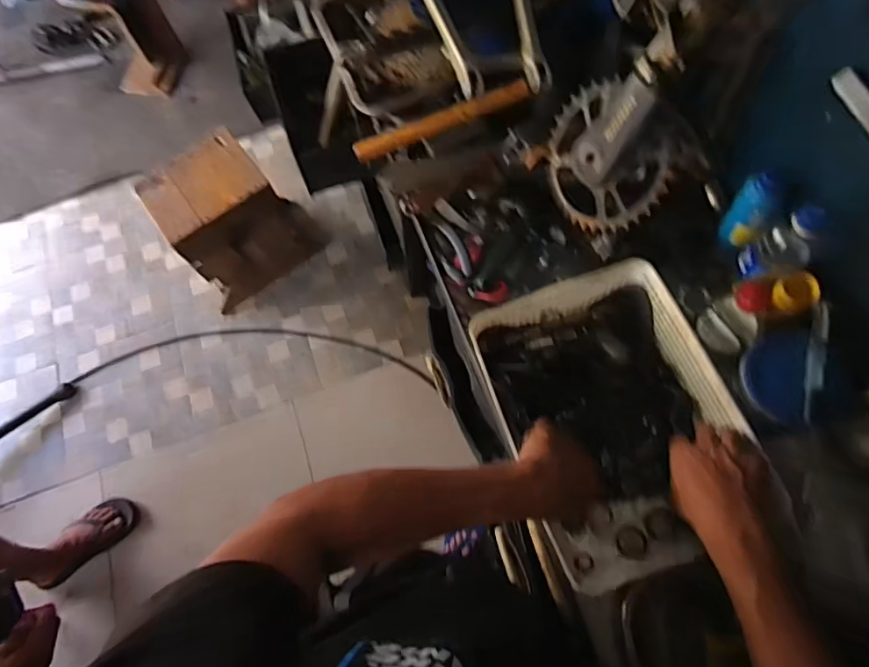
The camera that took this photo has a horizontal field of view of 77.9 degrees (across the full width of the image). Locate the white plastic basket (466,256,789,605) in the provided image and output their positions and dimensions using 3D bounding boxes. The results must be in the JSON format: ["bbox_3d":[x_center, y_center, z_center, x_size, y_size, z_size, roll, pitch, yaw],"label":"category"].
[{"bbox_3d":[0.206,0.101,0.638,0.242,0.083,0.334,-19,71,-5],"label":"white plastic basket"}]

